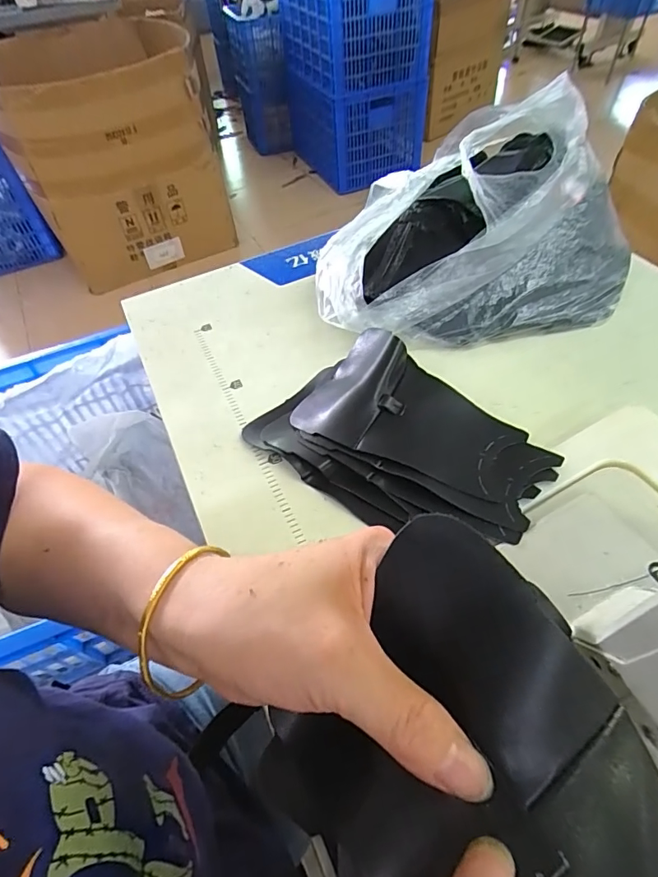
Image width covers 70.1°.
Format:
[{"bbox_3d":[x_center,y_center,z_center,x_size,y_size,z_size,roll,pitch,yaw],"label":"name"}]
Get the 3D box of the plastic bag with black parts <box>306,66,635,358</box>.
[{"bbox_3d":[0.138,-0.222,0.483,0.311,0.127,0.247,-7,52,0],"label":"plastic bag with black parts"}]

